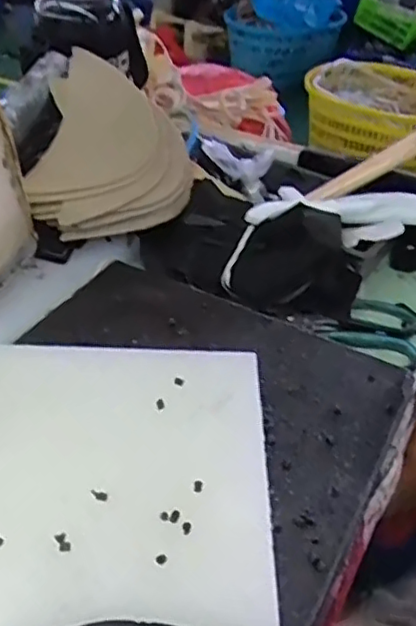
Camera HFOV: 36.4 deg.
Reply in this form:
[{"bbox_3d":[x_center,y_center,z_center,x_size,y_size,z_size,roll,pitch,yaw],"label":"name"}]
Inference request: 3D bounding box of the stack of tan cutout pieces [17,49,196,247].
[{"bbox_3d":[-0.104,-0.151,0.618,0.171,0.031,0.160,38,73,-4],"label":"stack of tan cutout pieces"}]

